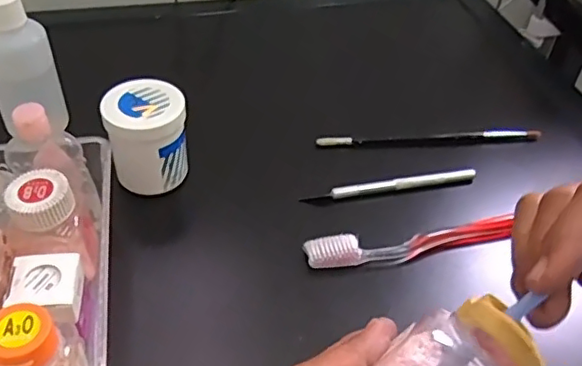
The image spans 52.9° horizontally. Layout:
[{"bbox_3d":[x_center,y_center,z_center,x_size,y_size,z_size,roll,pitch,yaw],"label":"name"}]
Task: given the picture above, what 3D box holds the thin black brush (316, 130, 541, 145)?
[{"bbox_3d":[0.118,-0.036,0.493,0.192,0.014,0.008,-3,44,-8],"label":"thin black brush"}]

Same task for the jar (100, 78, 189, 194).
[{"bbox_3d":[-0.102,-0.033,0.421,0.052,0.065,0.050,3,43,-3],"label":"jar"}]

